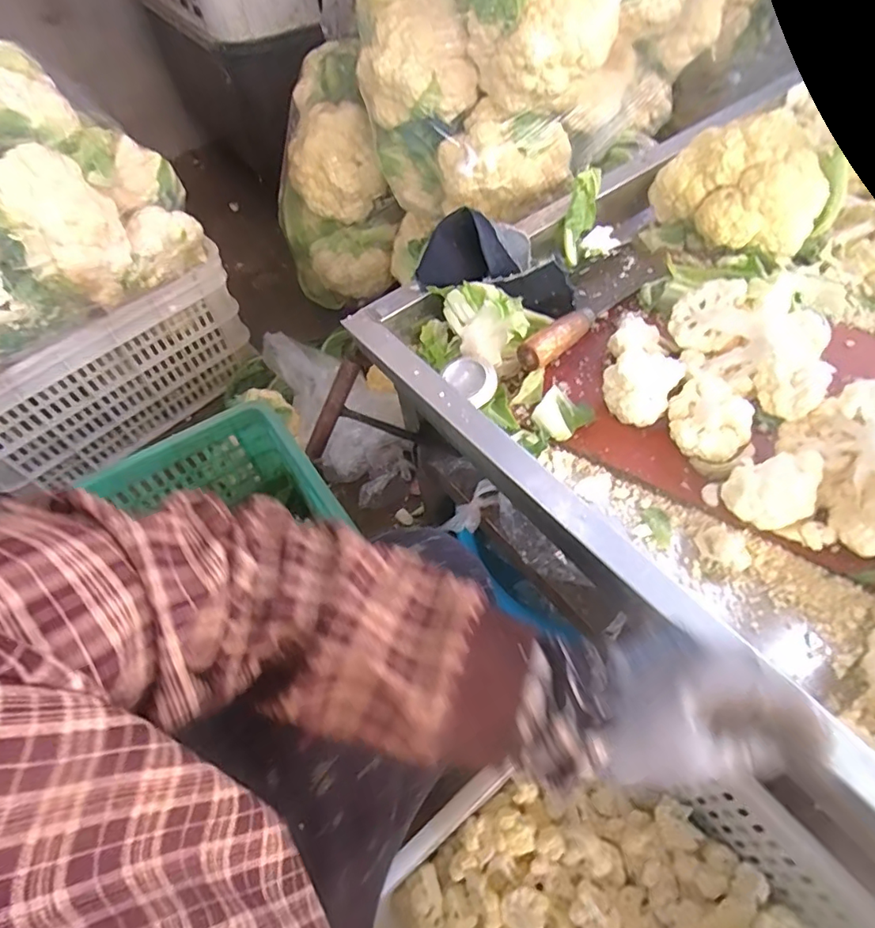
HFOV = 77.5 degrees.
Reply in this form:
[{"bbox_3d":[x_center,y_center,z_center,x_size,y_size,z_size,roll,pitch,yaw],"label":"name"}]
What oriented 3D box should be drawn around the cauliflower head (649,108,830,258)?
[{"bbox_3d":[0.345,-0.309,0.620,0.159,0.113,0.121,-6,56,-2],"label":"cauliflower head"}]

